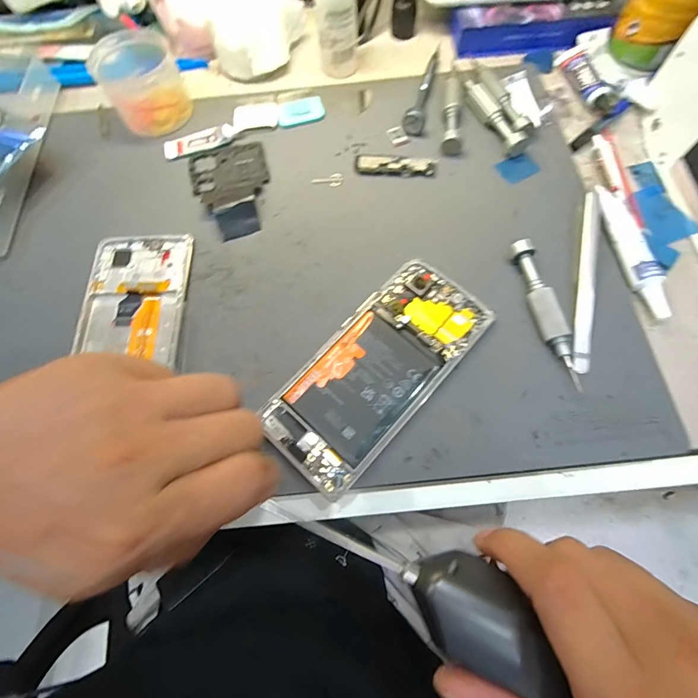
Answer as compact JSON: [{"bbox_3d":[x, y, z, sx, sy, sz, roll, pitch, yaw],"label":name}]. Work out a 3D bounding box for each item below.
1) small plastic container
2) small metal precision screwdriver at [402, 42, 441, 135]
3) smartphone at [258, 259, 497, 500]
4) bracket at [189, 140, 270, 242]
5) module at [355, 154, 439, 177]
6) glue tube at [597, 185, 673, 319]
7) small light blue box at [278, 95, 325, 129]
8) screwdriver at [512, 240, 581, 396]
[{"bbox_3d":[-0.176,-0.229,0.316,0.062,0.048,0.067,-22,70,-6],"label":"small plastic container"},{"bbox_3d":[0.066,-0.233,0.321,0.017,0.016,0.112,12,70,7],"label":"small metal precision screwdriver"},{"bbox_3d":[0.019,0.012,0.237,0.071,0.006,0.157,40,76,16],"label":"smartphone"},{"bbox_3d":[-0.093,-0.130,0.294,0.061,0.013,0.091,-16,69,-4],"label":"bracket"},{"bbox_3d":[0.038,-0.150,0.298,0.064,0.005,0.019,6,69,5],"label":"module"},{"bbox_3d":[0.196,-0.068,0.256,0.019,0.014,0.100,-12,69,-2],"label":"glue tube"},{"bbox_3d":[-0.042,-0.209,0.324,0.041,0.006,0.023,-17,69,-4],"label":"small light blue box"},{"bbox_3d":[0.128,-0.024,0.241,0.015,0.016,0.102,-9,69,-1],"label":"screwdriver"}]

